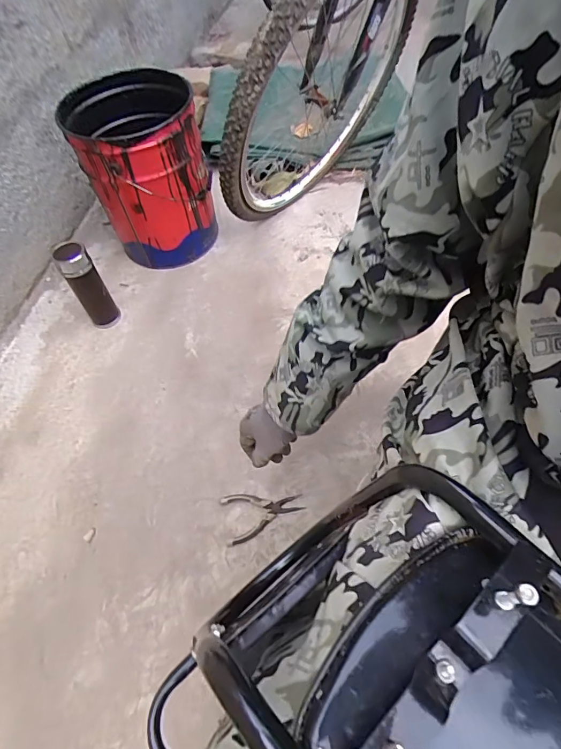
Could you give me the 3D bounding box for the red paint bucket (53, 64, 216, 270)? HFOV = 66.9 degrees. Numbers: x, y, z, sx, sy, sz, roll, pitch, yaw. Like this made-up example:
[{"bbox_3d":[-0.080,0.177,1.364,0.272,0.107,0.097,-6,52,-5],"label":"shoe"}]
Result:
[{"bbox_3d":[-0.334,-0.507,1.086,0.288,0.357,0.338,-24,60,-13],"label":"red paint bucket"}]

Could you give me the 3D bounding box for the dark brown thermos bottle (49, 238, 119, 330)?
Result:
[{"bbox_3d":[-0.436,-0.197,0.966,0.069,0.220,0.058,-37,63,-20],"label":"dark brown thermos bottle"}]

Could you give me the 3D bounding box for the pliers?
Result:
[{"bbox_3d":[-0.032,0.253,0.788,0.147,0.013,0.088,-13,58,-7],"label":"pliers"}]

